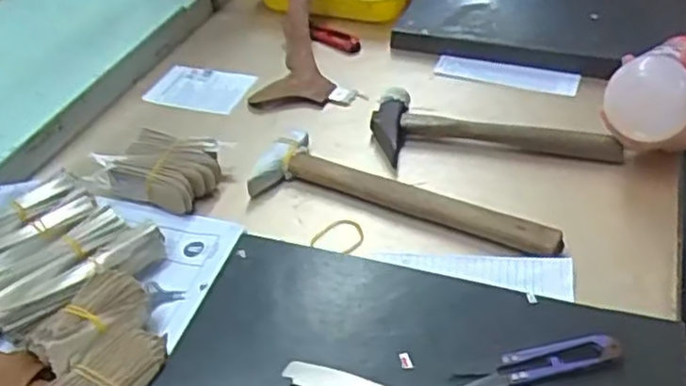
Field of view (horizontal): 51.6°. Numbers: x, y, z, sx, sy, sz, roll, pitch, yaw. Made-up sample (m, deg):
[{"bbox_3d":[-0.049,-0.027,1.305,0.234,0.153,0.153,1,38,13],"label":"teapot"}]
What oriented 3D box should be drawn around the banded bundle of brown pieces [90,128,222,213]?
[{"bbox_3d":[-0.149,-0.020,0.591,0.090,0.036,0.062,13,41,22],"label":"banded bundle of brown pieces"}]

